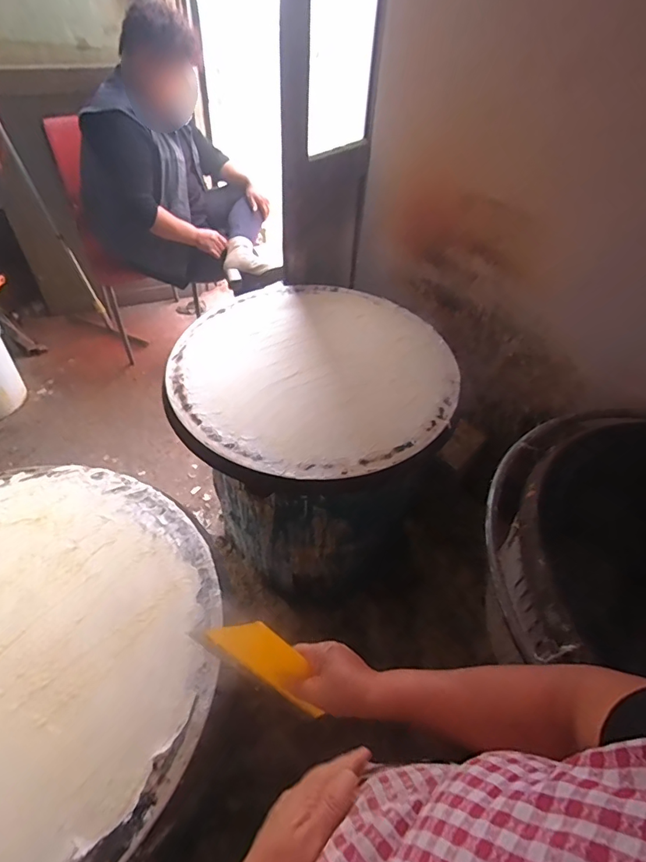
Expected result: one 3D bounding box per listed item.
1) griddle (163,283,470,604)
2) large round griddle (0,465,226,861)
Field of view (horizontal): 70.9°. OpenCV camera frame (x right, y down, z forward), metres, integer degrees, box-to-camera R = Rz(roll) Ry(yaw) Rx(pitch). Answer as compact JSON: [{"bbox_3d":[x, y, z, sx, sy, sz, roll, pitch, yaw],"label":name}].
[{"bbox_3d":[-0.026,0.065,1.248,0.597,0.655,0.642,2,48,-2],"label":"griddle"},{"bbox_3d":[-0.450,0.295,0.592,0.596,0.028,0.594,2,48,-2],"label":"large round griddle"}]

